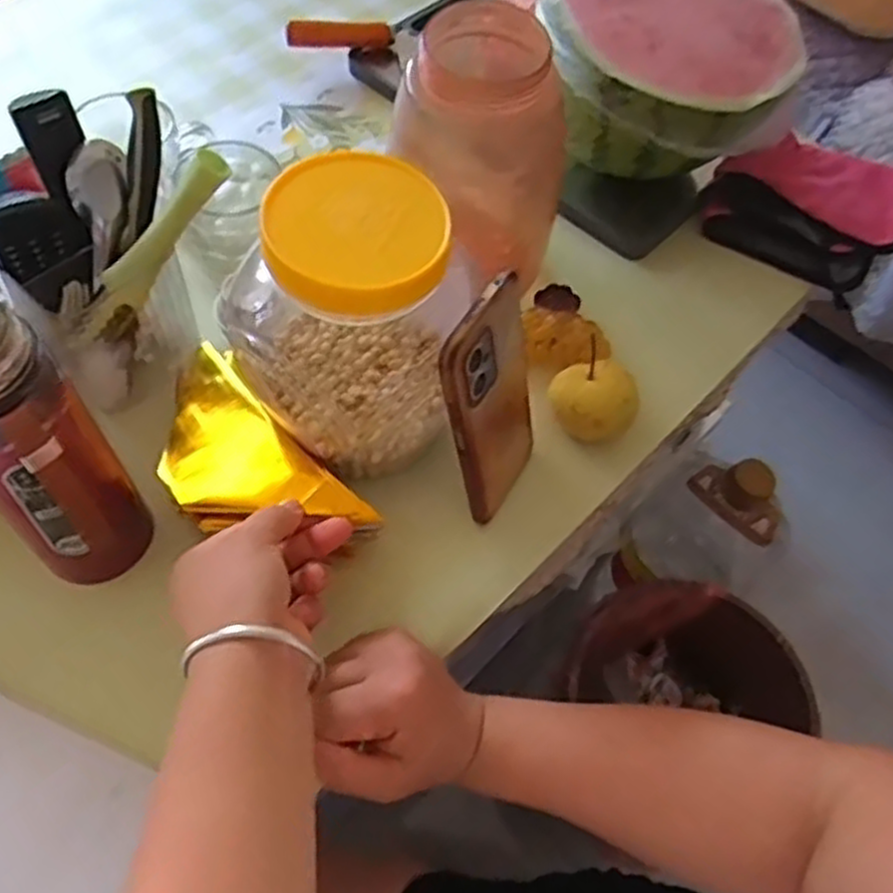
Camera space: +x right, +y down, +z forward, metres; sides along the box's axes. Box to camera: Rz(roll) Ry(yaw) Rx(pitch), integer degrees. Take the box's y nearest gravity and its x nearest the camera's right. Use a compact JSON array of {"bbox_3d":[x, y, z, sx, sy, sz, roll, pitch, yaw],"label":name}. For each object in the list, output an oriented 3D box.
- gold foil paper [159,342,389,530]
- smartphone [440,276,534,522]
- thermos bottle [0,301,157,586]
[{"bbox_3d":[-0.130,0.011,0.499,0.171,0.047,0.088,34,62,32],"label":"gold foil paper"},{"bbox_3d":[0.029,-0.023,0.467,0.010,0.157,0.077,22,57,25],"label":"smartphone"},{"bbox_3d":[-0.207,0.008,0.396,0.064,0.201,0.062,2,60,-3],"label":"thermos bottle"}]

